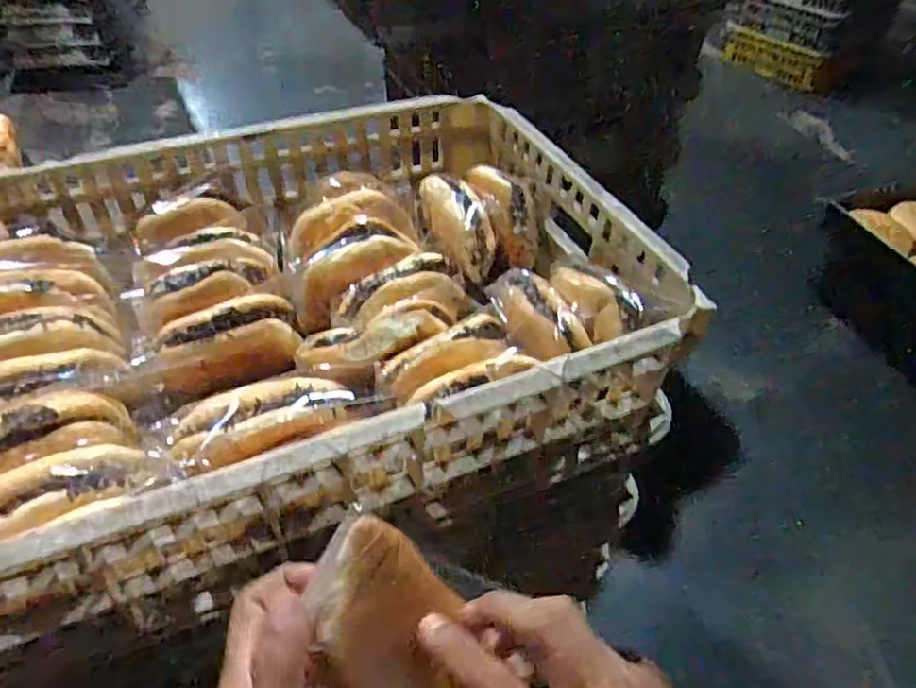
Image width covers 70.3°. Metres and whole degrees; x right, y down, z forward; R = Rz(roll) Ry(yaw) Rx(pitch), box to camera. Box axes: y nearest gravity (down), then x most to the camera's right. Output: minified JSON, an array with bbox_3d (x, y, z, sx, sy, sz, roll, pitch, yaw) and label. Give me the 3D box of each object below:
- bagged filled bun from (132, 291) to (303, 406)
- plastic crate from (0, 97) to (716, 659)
[{"bbox_3d":[-0.197,0.001,0.553,0.127,0.053,0.054,-15,47,-17],"label":"bagged filled bun"},{"bbox_3d":[-0.154,-0.030,0.551,0.595,0.124,0.416,-16,48,-19],"label":"plastic crate"}]

